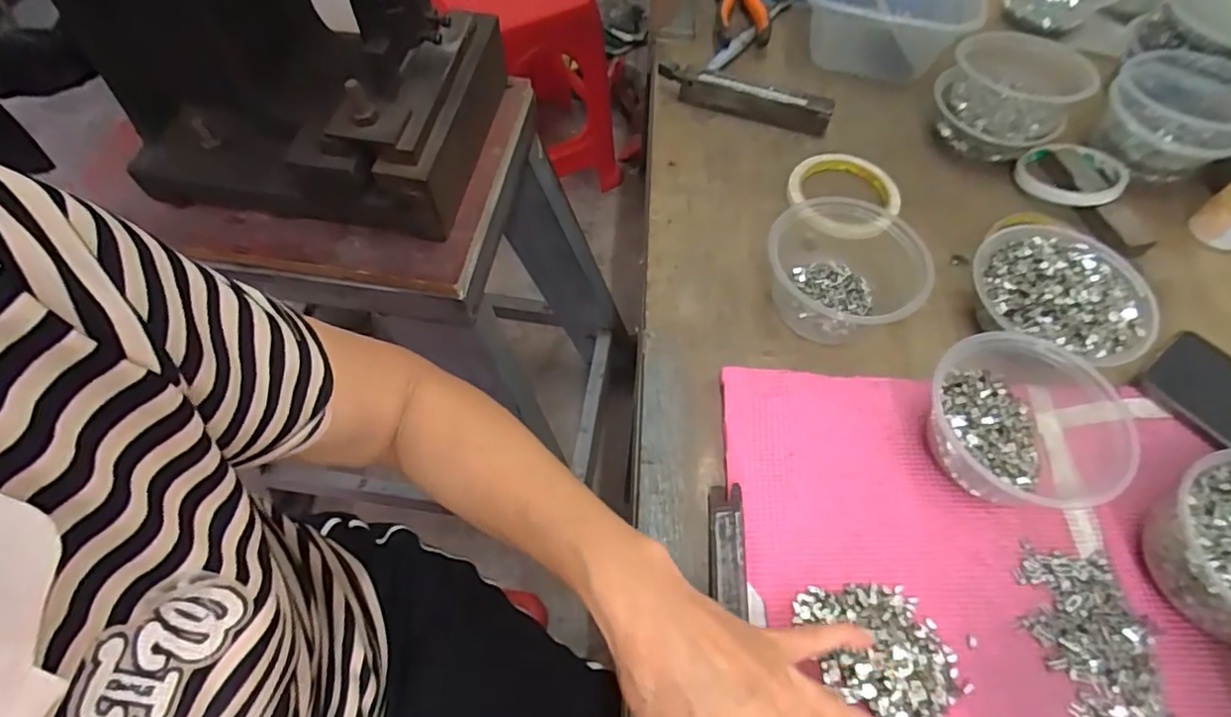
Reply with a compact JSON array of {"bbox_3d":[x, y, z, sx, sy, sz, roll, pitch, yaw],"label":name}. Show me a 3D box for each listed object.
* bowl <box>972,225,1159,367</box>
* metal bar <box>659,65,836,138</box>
[{"bbox_3d":[0.326,-0.044,0.447,0.113,0.053,0.120,-2,60,-3],"label":"bowl"},{"bbox_3d":[0.126,-0.253,0.583,0.165,0.035,0.020,19,61,12],"label":"metal bar"}]

